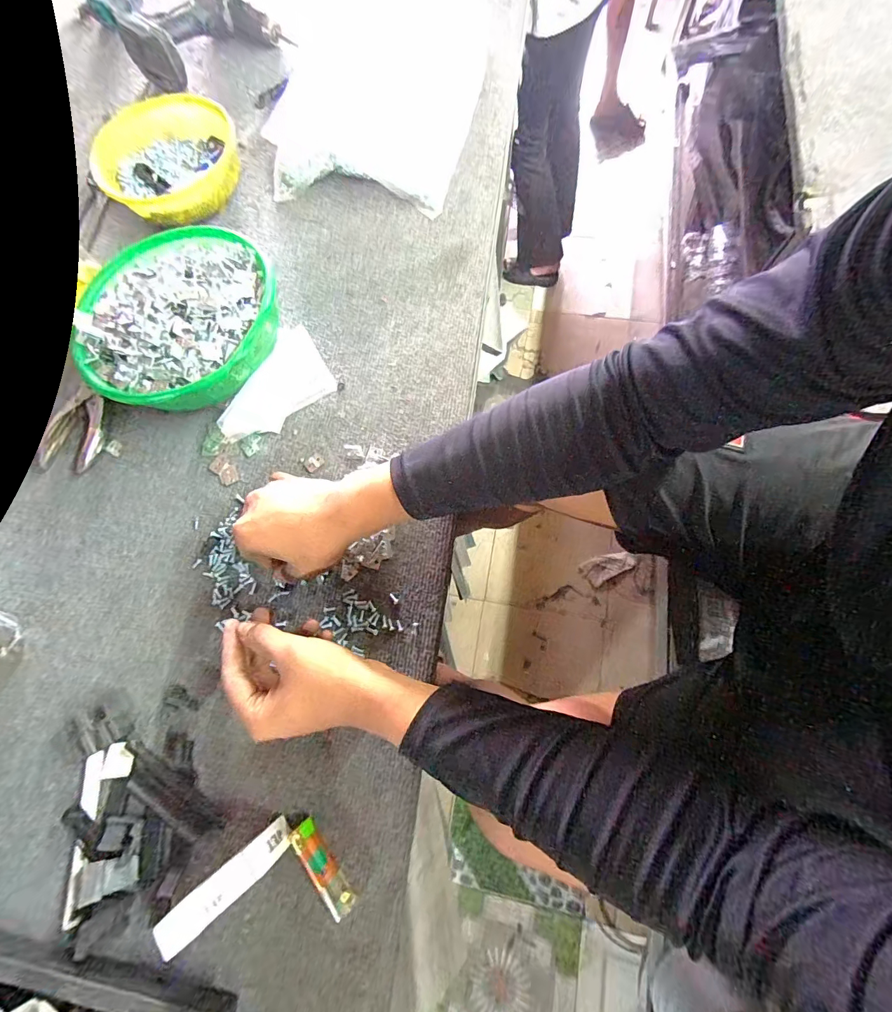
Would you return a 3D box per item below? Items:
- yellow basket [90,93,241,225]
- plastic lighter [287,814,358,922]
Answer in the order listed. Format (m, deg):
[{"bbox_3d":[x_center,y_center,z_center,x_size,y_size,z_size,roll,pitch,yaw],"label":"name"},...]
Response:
[{"bbox_3d":[-0.363,-0.459,0.567,0.160,0.065,0.182,19,75,7],"label":"yellow basket"},{"bbox_3d":[-0.106,0.314,0.362,0.022,0.019,0.075,-36,76,-8],"label":"plastic lighter"}]

